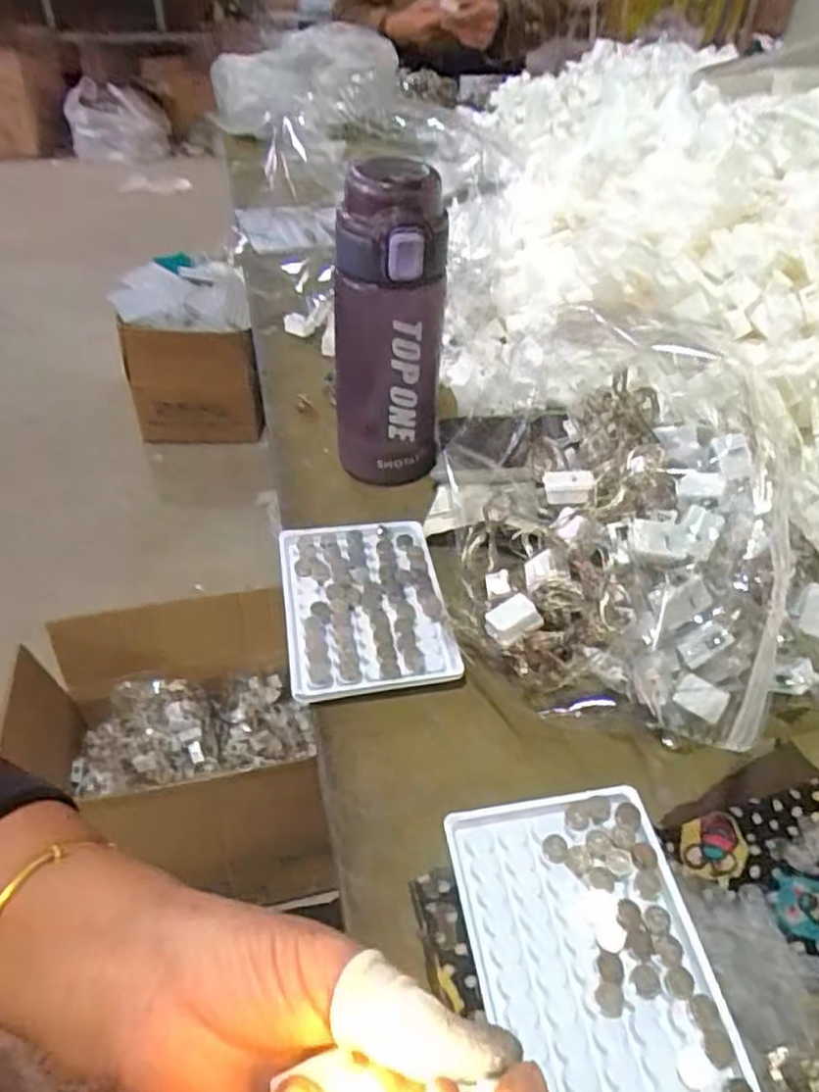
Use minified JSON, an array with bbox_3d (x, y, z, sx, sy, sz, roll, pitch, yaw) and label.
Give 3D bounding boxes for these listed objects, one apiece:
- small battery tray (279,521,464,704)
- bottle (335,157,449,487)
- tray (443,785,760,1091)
[{"bbox_3d":[-0.028,0.034,0.436,0.093,0.011,0.126,-5,44,-10],"label":"small battery tray"},{"bbox_3d":[-0.013,-0.138,0.470,0.071,0.191,0.064,2,43,-2],"label":"bottle"},{"bbox_3d":[0.074,0.167,0.298,0.092,0.011,0.127,-5,44,-9],"label":"tray"}]

